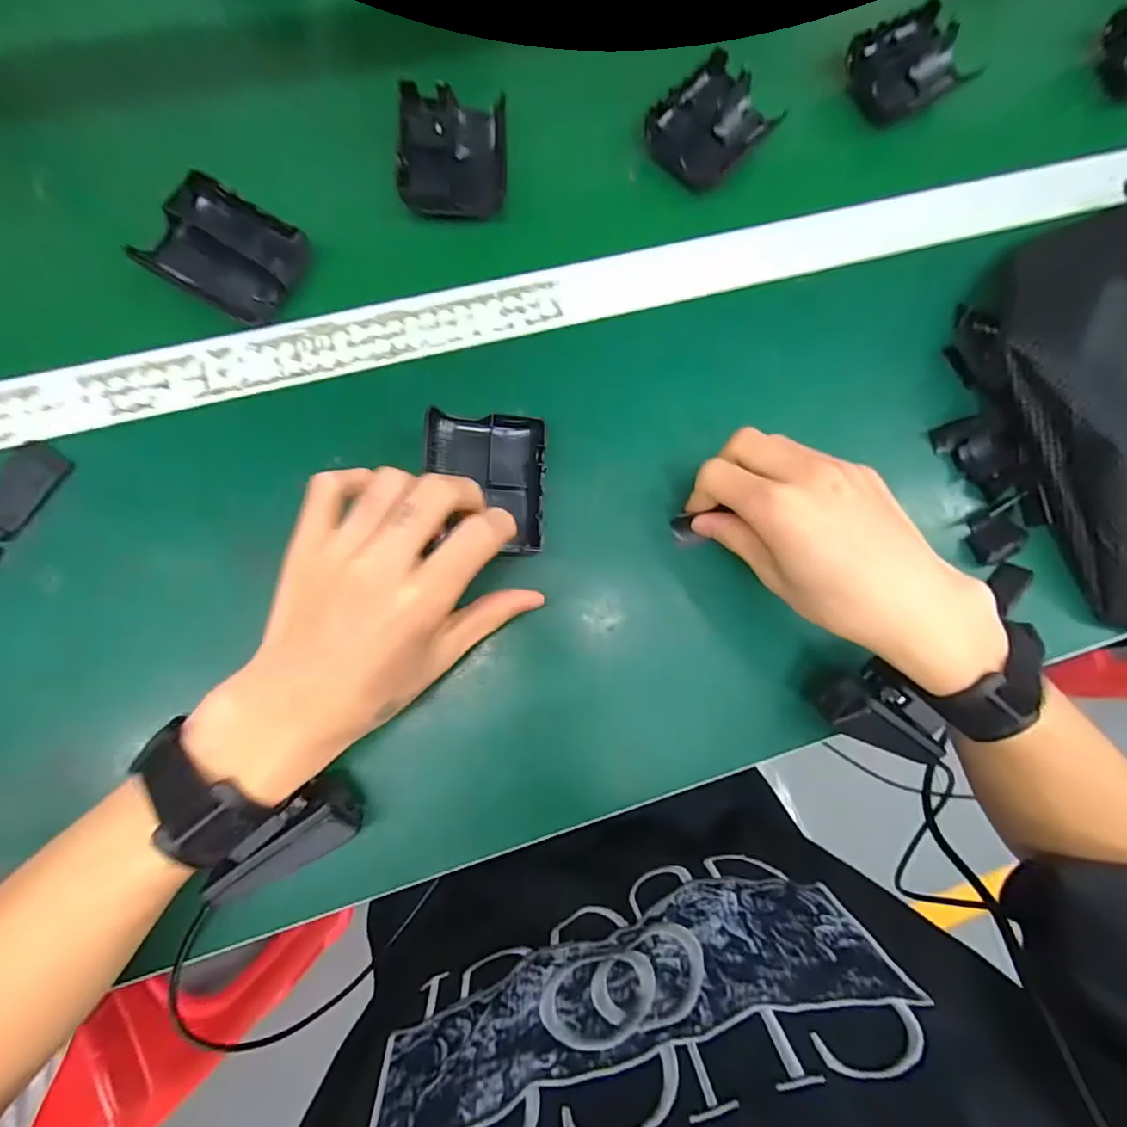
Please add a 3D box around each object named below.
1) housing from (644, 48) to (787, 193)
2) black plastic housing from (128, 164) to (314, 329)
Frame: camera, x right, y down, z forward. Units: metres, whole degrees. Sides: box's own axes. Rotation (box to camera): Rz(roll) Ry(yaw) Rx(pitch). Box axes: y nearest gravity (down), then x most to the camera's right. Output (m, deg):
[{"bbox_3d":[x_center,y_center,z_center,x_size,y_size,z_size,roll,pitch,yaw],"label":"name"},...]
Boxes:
[{"bbox_3d":[0.103,-0.305,0.364,0.065,0.022,0.078,42,81,2],"label":"housing"},{"bbox_3d":[-0.206,-0.188,0.317,0.083,0.023,0.064,31,81,0],"label":"black plastic housing"}]

